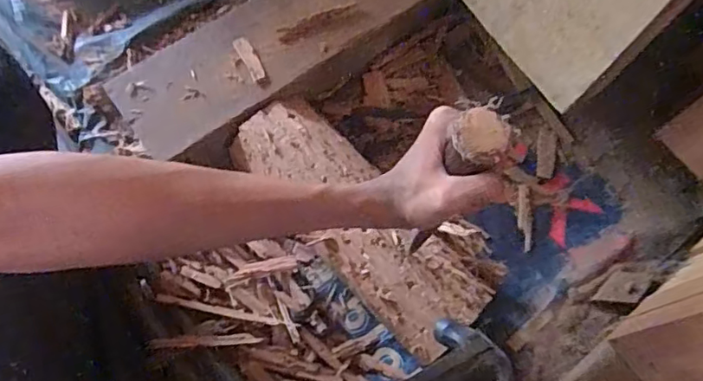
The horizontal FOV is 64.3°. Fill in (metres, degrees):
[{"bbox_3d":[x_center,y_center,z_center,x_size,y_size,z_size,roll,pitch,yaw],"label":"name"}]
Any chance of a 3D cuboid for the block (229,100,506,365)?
[{"bbox_3d":[0.019,0.020,0.594,0.138,0.061,0.299,-40,77,-19],"label":"block"}]

